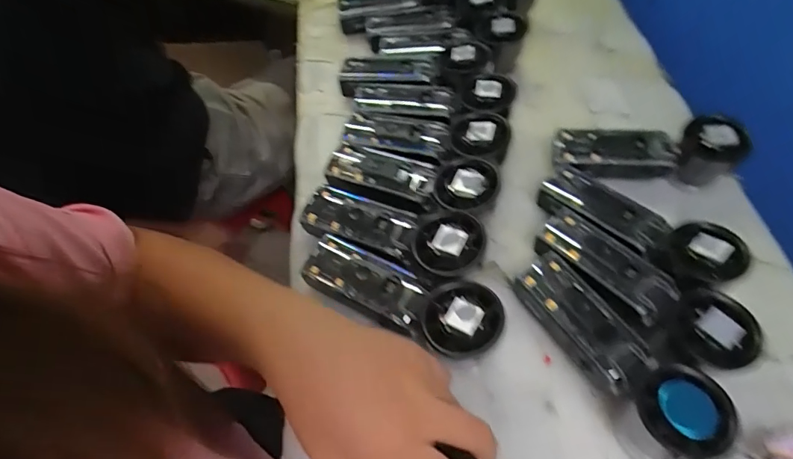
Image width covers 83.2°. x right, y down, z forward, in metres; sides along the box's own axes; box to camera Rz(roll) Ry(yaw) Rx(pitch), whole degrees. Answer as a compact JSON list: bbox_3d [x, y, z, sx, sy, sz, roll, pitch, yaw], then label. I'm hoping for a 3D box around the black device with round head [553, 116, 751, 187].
[{"bbox_3d":[0.236,-0.077,0.419,0.160,0.036,0.046,7,54,6],"label":"black device with round head"}]

